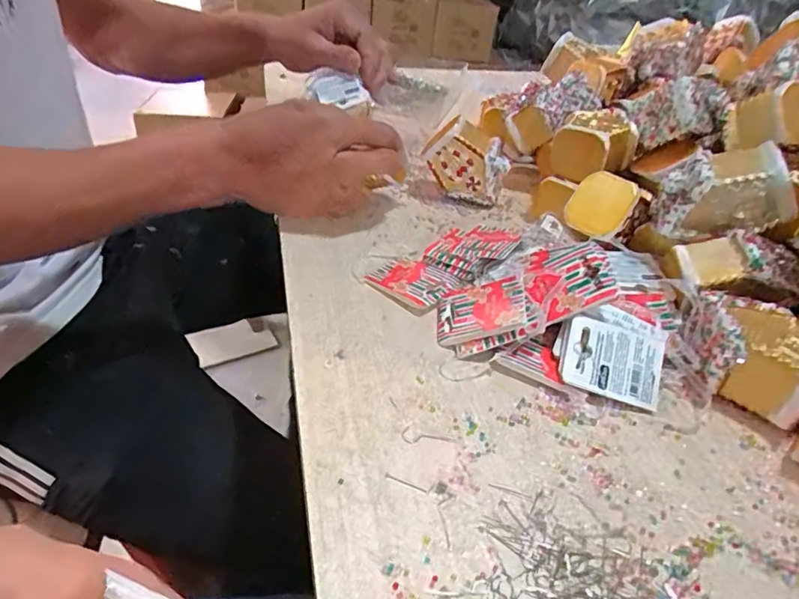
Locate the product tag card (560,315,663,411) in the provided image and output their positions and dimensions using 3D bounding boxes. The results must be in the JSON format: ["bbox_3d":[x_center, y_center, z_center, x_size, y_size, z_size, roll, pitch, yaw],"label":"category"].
[{"bbox_3d":[0.129,0.037,0.310,0.058,0.006,0.044,17,70,2],"label":"product tag card"}]

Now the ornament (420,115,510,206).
[{"bbox_3d":[0.068,-0.132,0.493,0.080,0.058,0.046,45,41,-8],"label":"ornament"}]

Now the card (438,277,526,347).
[{"bbox_3d":[0.052,0.008,0.336,0.058,0.004,0.044,-19,42,21],"label":"card"}]

